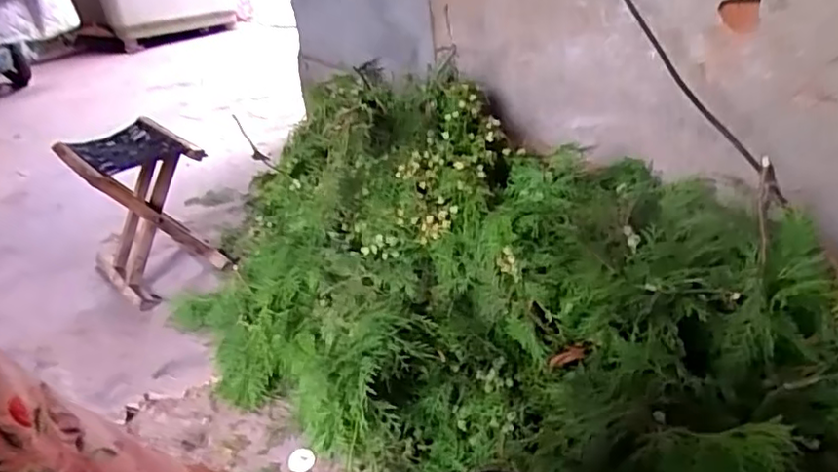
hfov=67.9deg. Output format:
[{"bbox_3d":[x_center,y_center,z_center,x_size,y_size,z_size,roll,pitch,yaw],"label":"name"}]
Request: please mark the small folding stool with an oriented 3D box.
[{"bbox_3d":[-0.633,-0.048,1.481,0.255,0.346,0.274,-26,36,-32],"label":"small folding stool"}]

